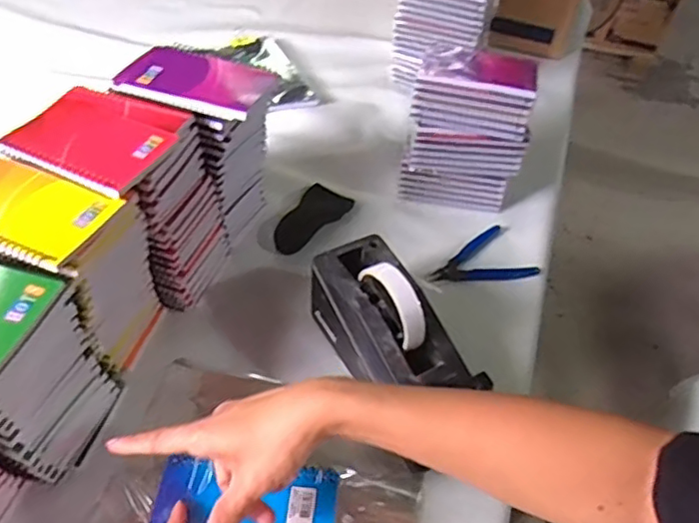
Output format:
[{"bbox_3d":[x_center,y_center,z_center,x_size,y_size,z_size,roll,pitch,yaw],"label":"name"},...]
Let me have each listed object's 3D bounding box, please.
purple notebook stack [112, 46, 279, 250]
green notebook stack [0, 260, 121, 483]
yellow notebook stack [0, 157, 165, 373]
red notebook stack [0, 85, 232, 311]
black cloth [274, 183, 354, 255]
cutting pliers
[{"bbox_3d":[-0.156,-0.115,0.630,0.135,0.193,0.096,11,47,5],"label":"purple notebook stack"},{"bbox_3d":[-0.273,0.080,0.454,0.124,0.167,0.108,16,48,9],"label":"green notebook stack"},{"bbox_3d":[-0.253,0.014,0.515,0.131,0.174,0.100,14,47,7],"label":"yellow notebook stack"},{"bbox_3d":[-0.214,-0.050,0.573,0.140,0.185,0.120,17,48,10],"label":"red notebook stack"},{"bbox_3d":[-0.048,-0.051,0.719,0.058,0.015,0.114,28,51,19],"label":"black cloth"},{"bbox_3d":[0.145,0.000,0.680,0.121,0.009,0.083,-15,50,-19],"label":"cutting pliers"}]

